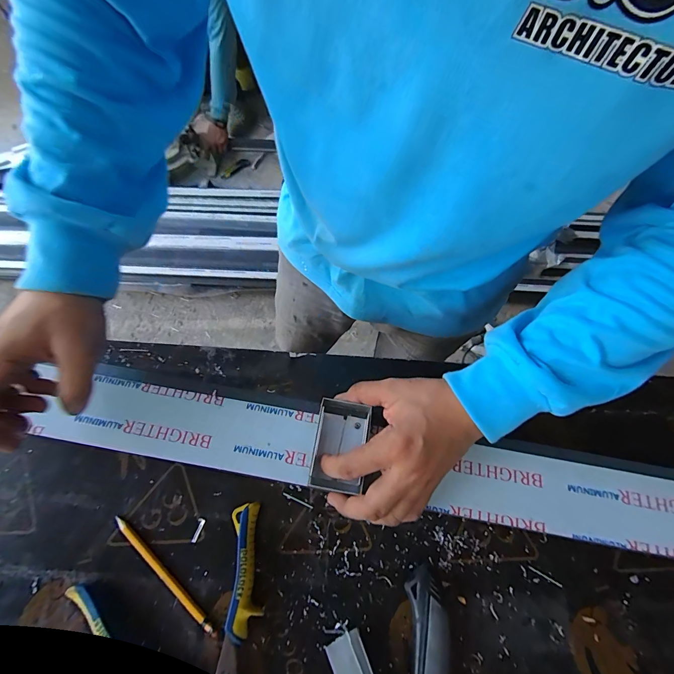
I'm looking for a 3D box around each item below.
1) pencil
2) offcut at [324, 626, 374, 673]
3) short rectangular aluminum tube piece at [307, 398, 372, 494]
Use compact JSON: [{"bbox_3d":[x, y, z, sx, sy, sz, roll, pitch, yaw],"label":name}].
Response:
[{"bbox_3d":[-0.165,0.225,0.327,0.141,0.008,0.009,37,69,15],"label":"pencil"},{"bbox_3d":[0.016,0.296,0.301,0.032,0.008,0.061,-21,67,-11],"label":"offcut"},{"bbox_3d":[0.003,0.096,0.310,0.046,0.025,0.077,10,65,3],"label":"short rectangular aluminum tube piece"}]

